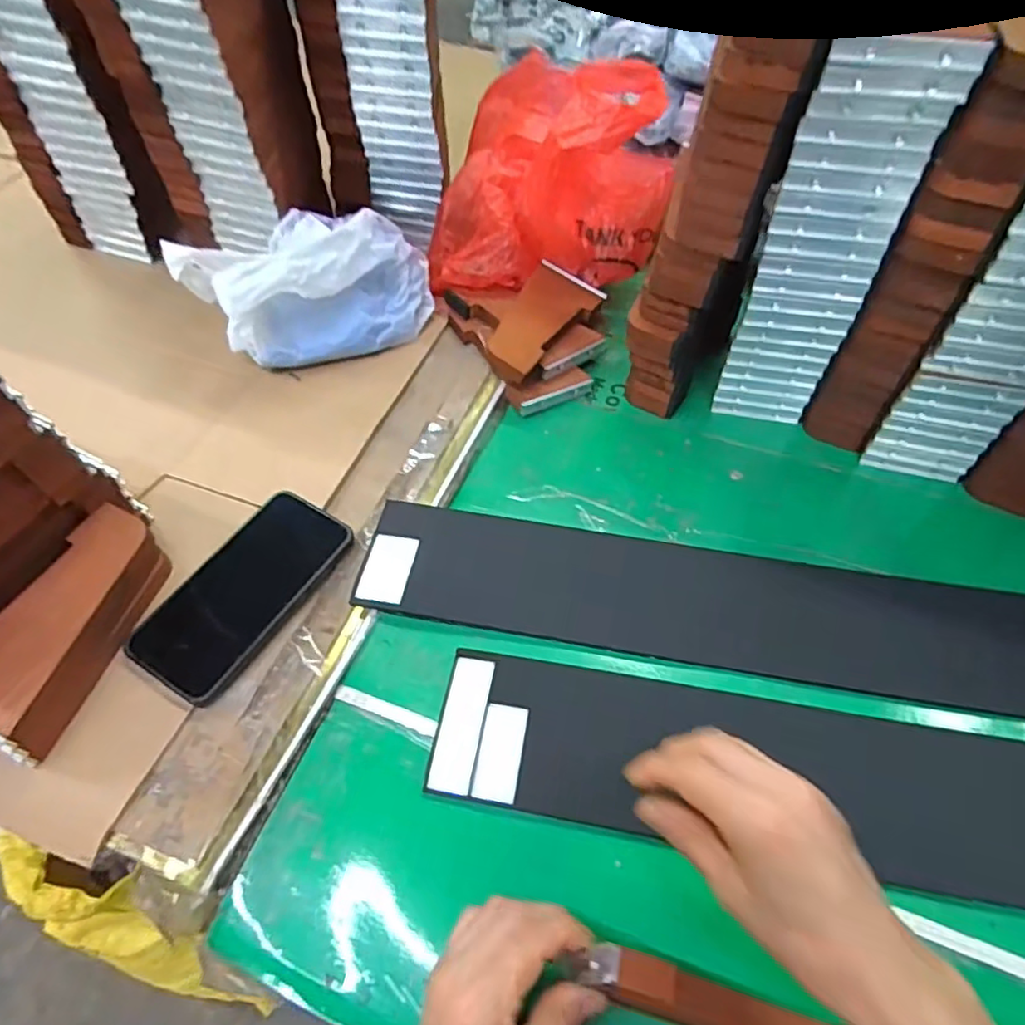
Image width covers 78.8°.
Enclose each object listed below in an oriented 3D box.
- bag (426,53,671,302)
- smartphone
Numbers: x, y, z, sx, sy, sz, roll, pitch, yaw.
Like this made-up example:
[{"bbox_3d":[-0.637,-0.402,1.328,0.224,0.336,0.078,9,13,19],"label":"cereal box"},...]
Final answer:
[{"bbox_3d":[0.021,-0.336,0.614,0.207,0.165,0.177,1,54,1],"label":"bag"},{"bbox_3d":[-0.195,0.057,0.461,0.076,0.016,0.162,26,58,18],"label":"smartphone"}]

